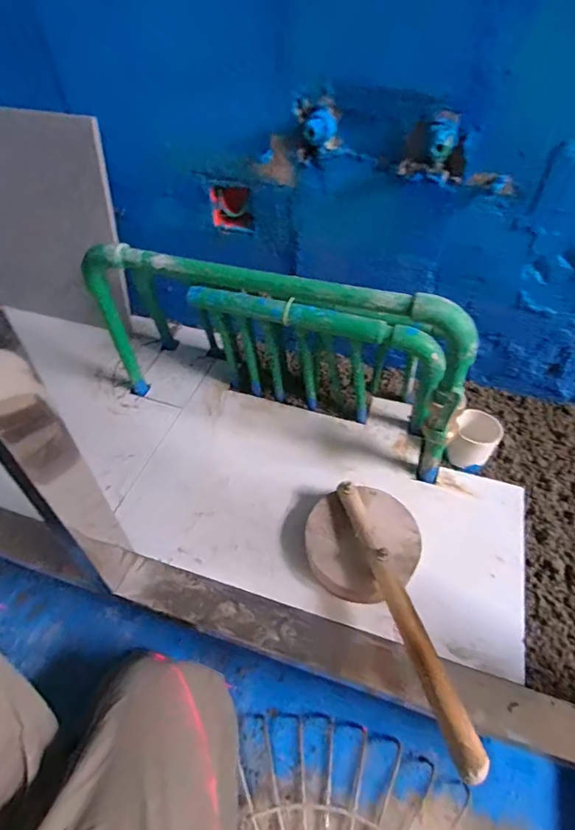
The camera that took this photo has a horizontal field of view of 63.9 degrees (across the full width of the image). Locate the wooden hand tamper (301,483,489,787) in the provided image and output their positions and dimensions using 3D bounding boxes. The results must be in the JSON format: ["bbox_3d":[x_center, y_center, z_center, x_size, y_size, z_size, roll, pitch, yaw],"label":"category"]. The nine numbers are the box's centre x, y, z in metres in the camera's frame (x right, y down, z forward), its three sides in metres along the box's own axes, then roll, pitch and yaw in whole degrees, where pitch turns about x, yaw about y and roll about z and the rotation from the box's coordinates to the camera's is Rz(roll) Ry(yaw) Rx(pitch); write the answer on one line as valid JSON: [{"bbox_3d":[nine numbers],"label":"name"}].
[{"bbox_3d":[0.127,0.217,0.545,0.149,0.074,0.348,-12,34,-9],"label":"wooden hand tamper"}]

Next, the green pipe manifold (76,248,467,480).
[{"bbox_3d":[-0.019,-0.128,0.742,0.589,0.318,0.198,17,52,15],"label":"green pipe manifold"}]

